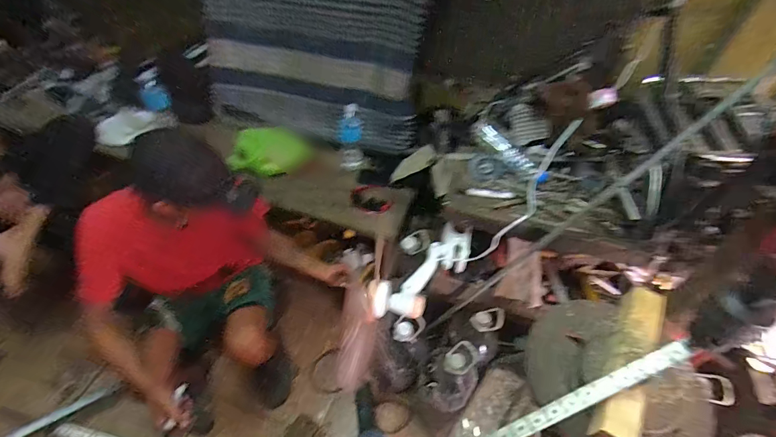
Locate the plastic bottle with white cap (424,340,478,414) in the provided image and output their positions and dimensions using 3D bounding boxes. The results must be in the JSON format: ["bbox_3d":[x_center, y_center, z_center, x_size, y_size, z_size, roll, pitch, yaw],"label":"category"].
[{"bbox_3d":[0.186,0.483,1.153,0.145,0.264,0.145,2,48,-3],"label":"plastic bottle with white cap"}]

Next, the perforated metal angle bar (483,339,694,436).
[{"bbox_3d":[0.207,0.228,0.458,0.327,0.017,0.021,-28,52,3],"label":"perforated metal angle bar"}]

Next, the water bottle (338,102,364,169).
[{"bbox_3d":[-0.136,-0.295,1.402,0.085,0.235,0.081,0,48,-5],"label":"water bottle"}]

